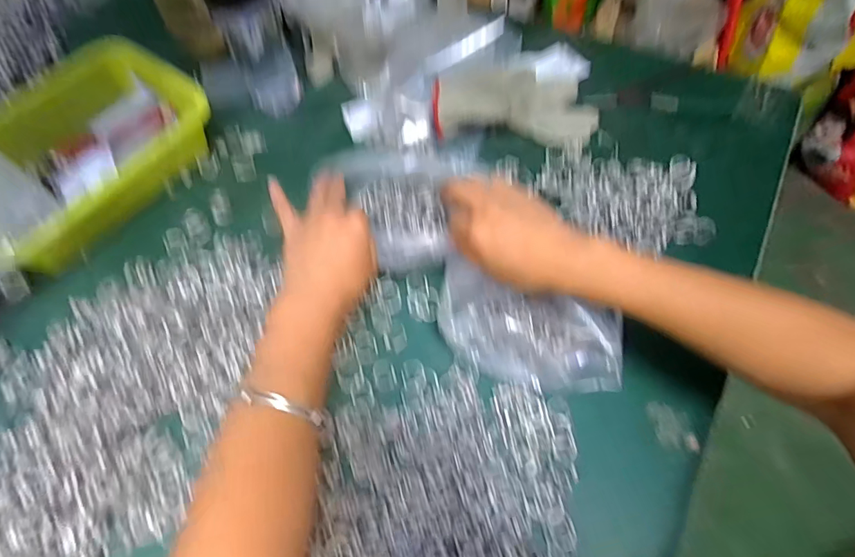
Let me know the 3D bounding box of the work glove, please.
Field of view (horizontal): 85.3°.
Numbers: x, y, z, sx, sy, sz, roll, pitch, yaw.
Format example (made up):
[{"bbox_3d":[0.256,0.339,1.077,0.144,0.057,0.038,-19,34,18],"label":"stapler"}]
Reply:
[{"bbox_3d":[0.101,-0.205,0.546,0.195,0.048,0.104,0,63,-14],"label":"work glove"}]

